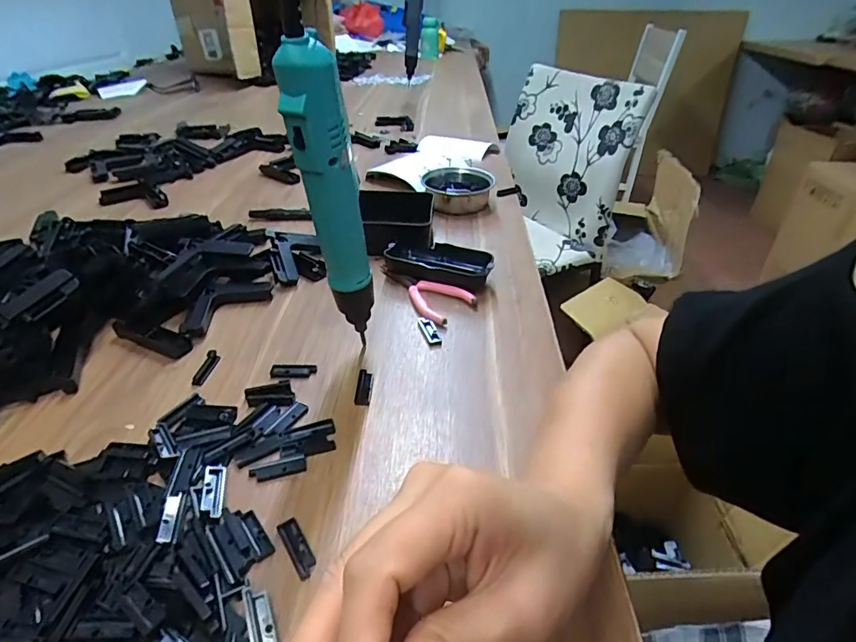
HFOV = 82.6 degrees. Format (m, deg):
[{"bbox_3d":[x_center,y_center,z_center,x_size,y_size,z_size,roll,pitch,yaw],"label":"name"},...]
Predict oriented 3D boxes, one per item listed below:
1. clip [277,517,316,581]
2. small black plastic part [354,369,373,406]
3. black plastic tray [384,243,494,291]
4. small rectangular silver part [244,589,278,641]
[{"bbox_3d":[-0.075,0.129,0.278,0.011,0.004,0.037,-22,42,-29],"label":"clip"},{"bbox_3d":[-0.051,0.052,0.383,0.012,0.006,0.036,1,36,-1],"label":"small black plastic part"},{"bbox_3d":[0.011,-0.058,0.513,0.112,0.028,0.054,12,37,14],"label":"black plastic tray"},{"bbox_3d":[-0.083,0.150,0.242,0.012,0.005,0.035,-14,39,-21],"label":"small rectangular silver part"}]

